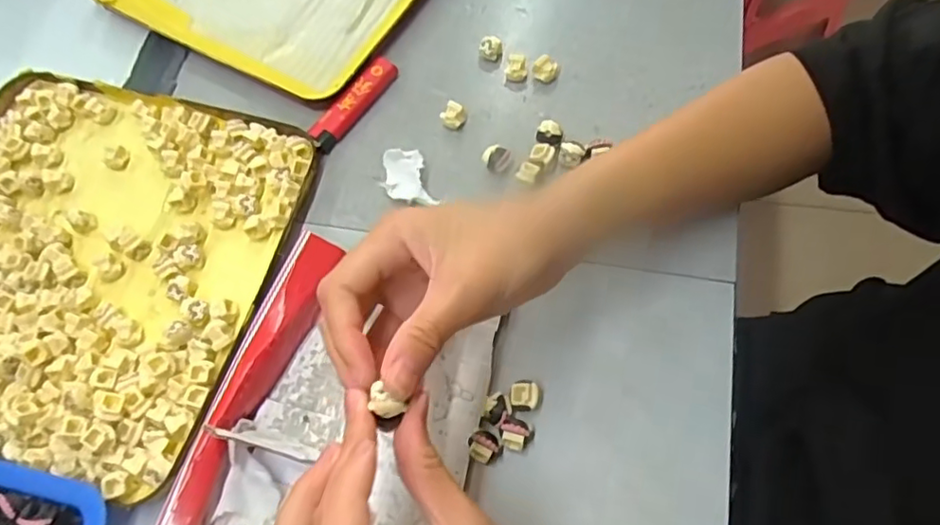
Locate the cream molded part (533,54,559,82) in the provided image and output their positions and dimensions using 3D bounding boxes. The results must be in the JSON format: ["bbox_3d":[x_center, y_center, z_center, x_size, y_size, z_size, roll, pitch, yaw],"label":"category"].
[{"bbox_3d":[0.051,-0.131,0.409,0.017,0.013,0.014,8,67,6],"label":"cream molded part"}]

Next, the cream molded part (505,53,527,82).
[{"bbox_3d":[0.031,-0.132,0.412,0.014,0.014,0.015,-1,66,3],"label":"cream molded part"}]

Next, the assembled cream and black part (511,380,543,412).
[{"bbox_3d":[0.030,0.071,0.321,0.016,0.010,0.016,8,67,6],"label":"assembled cream and black part"}]

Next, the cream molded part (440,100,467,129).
[{"bbox_3d":[-0.011,-0.096,0.399,0.016,0.017,0.011,0,67,3],"label":"cream molded part"}]

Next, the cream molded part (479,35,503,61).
[{"bbox_3d":[0.014,-0.149,0.421,0.016,0.014,0.014,-1,66,3],"label":"cream molded part"}]

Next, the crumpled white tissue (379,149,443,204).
[{"bbox_3d":[-0.041,-0.054,0.381,0.029,0.012,0.045,-19,67,-5],"label":"crumpled white tissue"}]

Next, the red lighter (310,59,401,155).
[{"bbox_3d":[-0.079,-0.108,0.413,0.021,0.013,0.078,32,72,15],"label":"red lighter"}]

